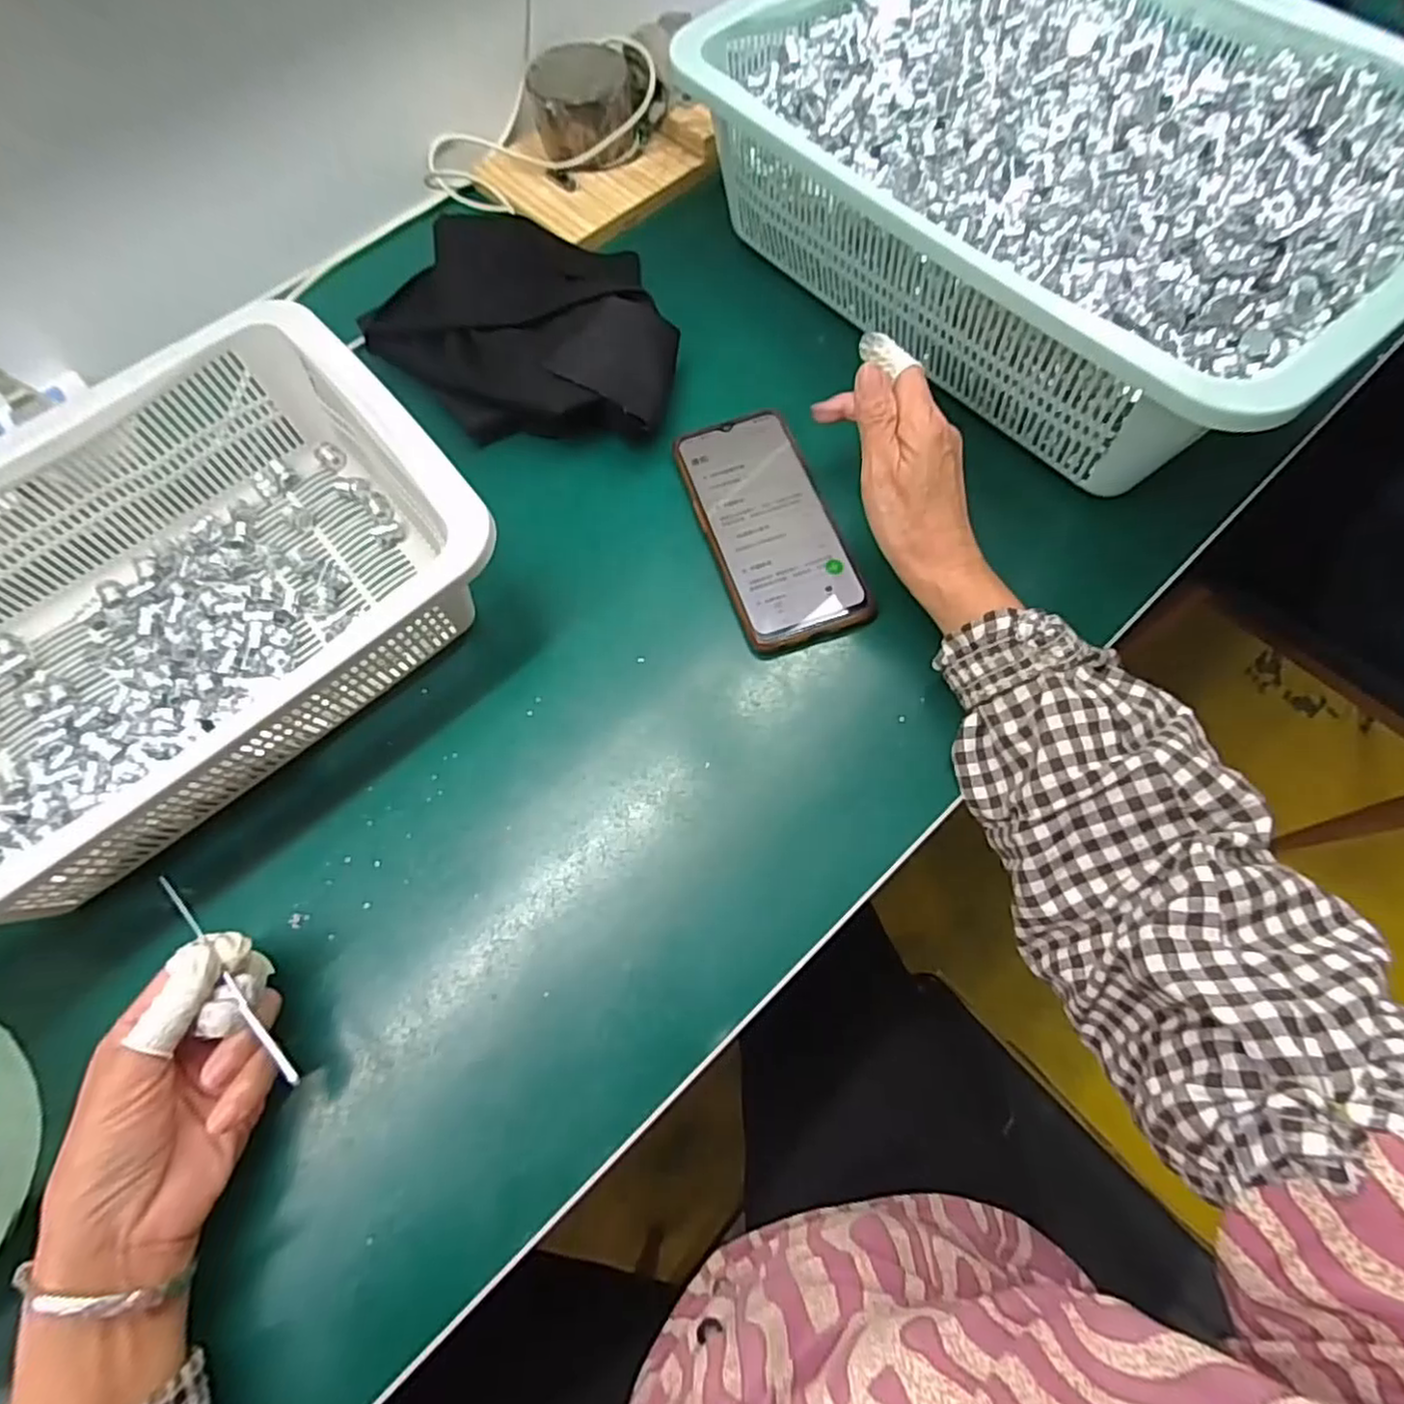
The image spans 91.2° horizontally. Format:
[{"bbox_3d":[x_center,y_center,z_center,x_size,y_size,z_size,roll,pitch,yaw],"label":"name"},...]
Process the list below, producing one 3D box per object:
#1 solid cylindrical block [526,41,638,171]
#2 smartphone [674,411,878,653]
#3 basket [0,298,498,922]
[{"bbox_3d":[-0.093,-0.467,0.541,0.080,0.051,0.070,-11,68,-1],"label":"solid cylindrical block"},{"bbox_3d":[0.041,-0.110,0.424,0.075,0.012,0.163,-17,68,-6],"label":"smartphone"},{"bbox_3d":[-0.298,-0.053,0.372,0.328,0.087,0.262,-39,72,-14],"label":"basket"}]

